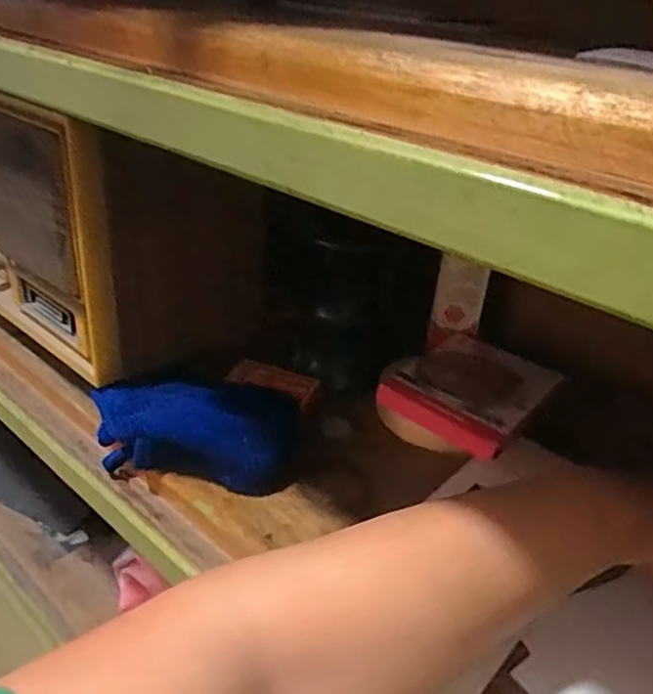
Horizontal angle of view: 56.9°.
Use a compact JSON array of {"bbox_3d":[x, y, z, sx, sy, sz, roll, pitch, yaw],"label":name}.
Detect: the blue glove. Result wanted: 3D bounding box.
[{"bbox_3d":[-0.093,0.055,0.416,0.148,0.055,0.073,4,31,-4],"label":"blue glove"}]

